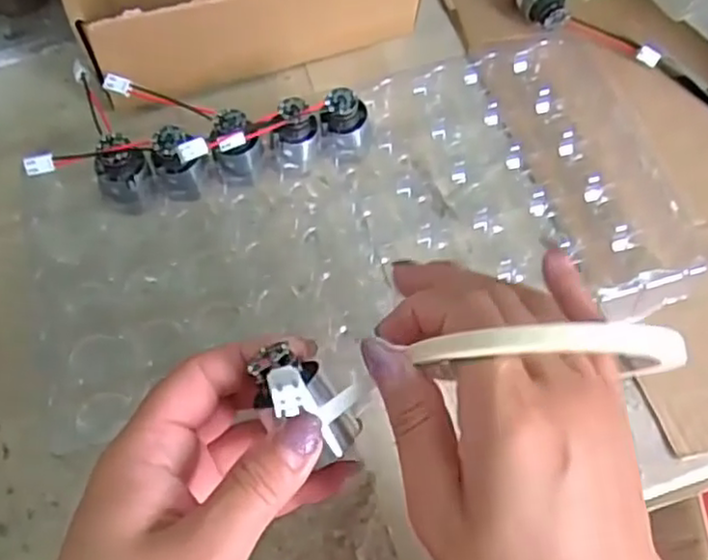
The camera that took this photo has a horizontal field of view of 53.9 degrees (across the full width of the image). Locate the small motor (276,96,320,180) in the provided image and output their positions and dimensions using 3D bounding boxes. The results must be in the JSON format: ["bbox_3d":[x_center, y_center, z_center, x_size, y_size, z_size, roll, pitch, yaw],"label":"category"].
[{"bbox_3d":[-0.032,-0.079,0.400,0.024,0.043,0.030,-1,65,-2],"label":"small motor"}]

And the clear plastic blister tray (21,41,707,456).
[{"bbox_3d":[0.004,-0.037,0.385,0.350,0.031,0.170,-14,66,-8],"label":"clear plastic blister tray"}]

